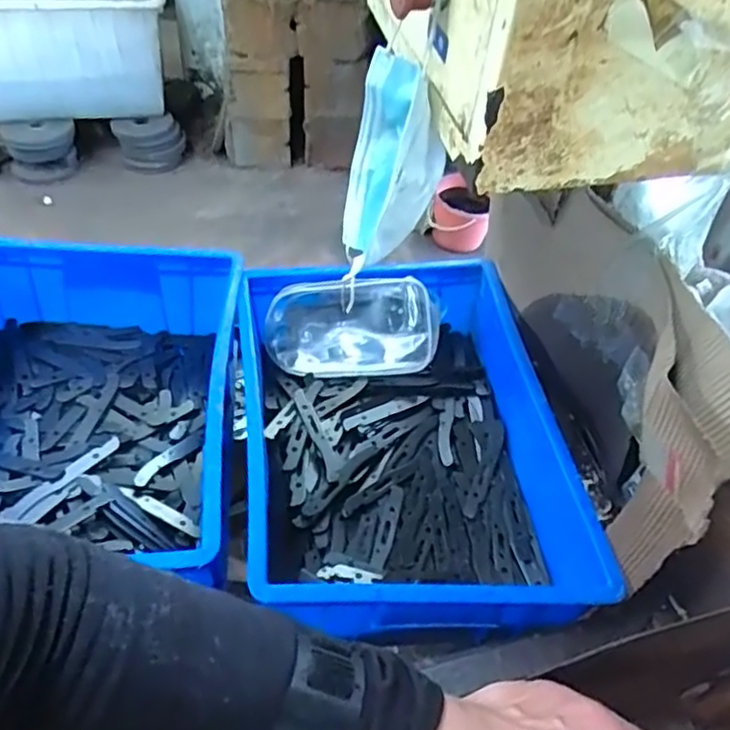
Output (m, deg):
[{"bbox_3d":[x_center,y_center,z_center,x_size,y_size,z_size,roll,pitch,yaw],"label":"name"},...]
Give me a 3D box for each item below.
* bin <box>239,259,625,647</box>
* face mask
[{"bbox_3d":[0.034,0.067,0.661,0.292,0.118,0.400,-2,49,-8],"label":"bin"},{"bbox_3d":[0.021,-0.146,0.503,0.066,0.157,0.087,2,49,-5],"label":"face mask"}]

